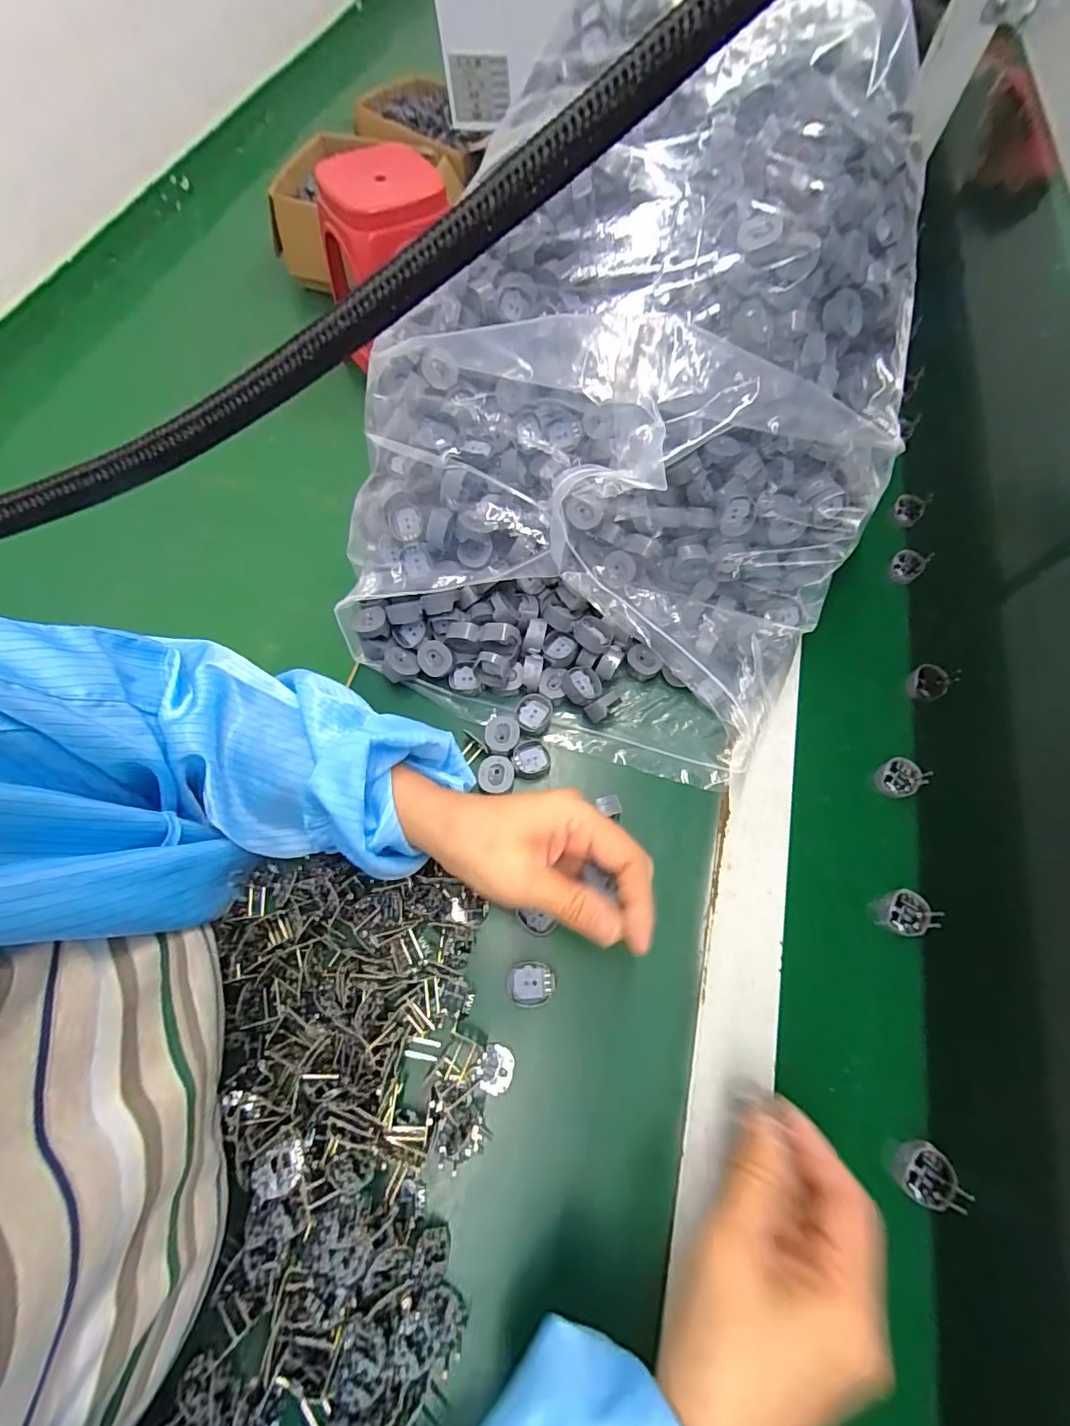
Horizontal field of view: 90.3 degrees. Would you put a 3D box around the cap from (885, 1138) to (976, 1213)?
[{"bbox_3d":[0.220,0.258,0.299,0.032,0.021,0.028,42,72,16],"label":"cap"}]

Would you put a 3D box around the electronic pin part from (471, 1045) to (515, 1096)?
[{"bbox_3d":[-0.024,0.212,0.315,0.022,0.005,0.025,22,68,9],"label":"electronic pin part"}]

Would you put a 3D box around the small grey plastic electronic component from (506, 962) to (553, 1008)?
[{"bbox_3d":[-0.002,0.169,0.331,0.029,0.007,0.025,-4,66,-2],"label":"small grey plastic electronic component"}]

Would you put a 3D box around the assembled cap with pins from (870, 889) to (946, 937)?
[{"bbox_3d":[0.250,0.136,0.362,0.028,0.035,0.028,0,66,0],"label":"assembled cap with pins"}]

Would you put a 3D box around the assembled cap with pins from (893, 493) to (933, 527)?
[{"bbox_3d":[0.349,-0.191,0.493,0.026,0.014,0.033,39,71,15],"label":"assembled cap with pins"}]

